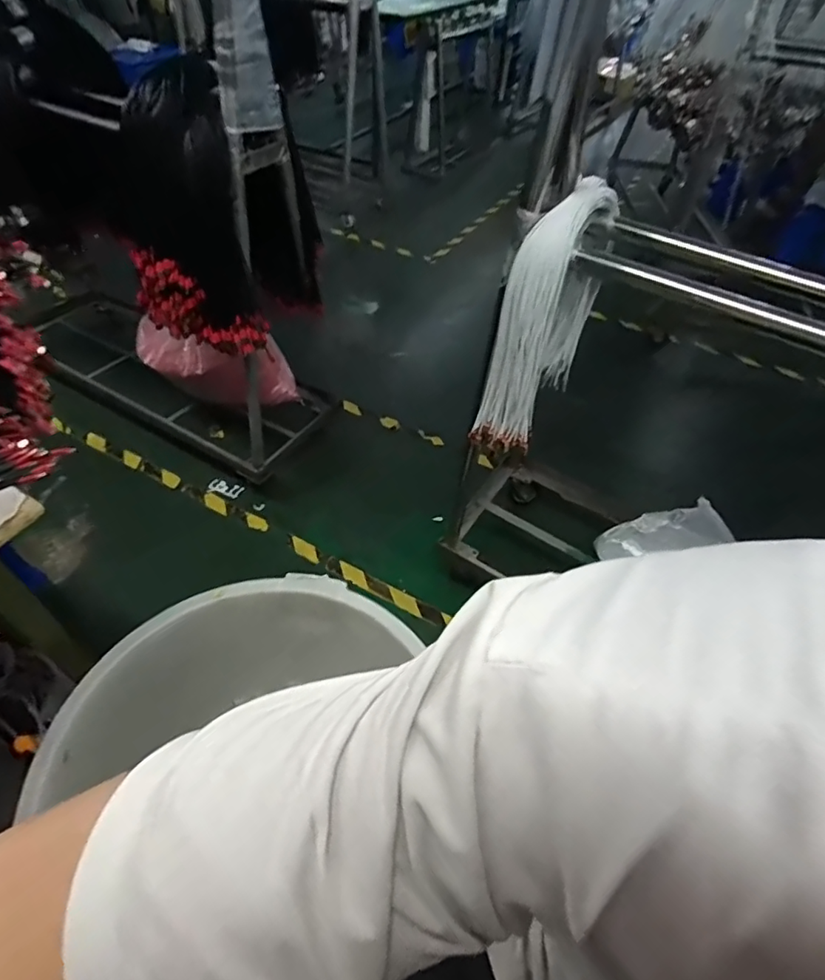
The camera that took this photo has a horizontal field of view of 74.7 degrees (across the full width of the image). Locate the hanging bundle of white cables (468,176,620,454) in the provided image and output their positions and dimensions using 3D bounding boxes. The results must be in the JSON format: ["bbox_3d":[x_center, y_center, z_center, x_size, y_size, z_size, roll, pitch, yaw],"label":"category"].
[{"bbox_3d":[0.246,-0.318,1.012,0.117,0.435,0.280,24,52,15],"label":"hanging bundle of white cables"}]

